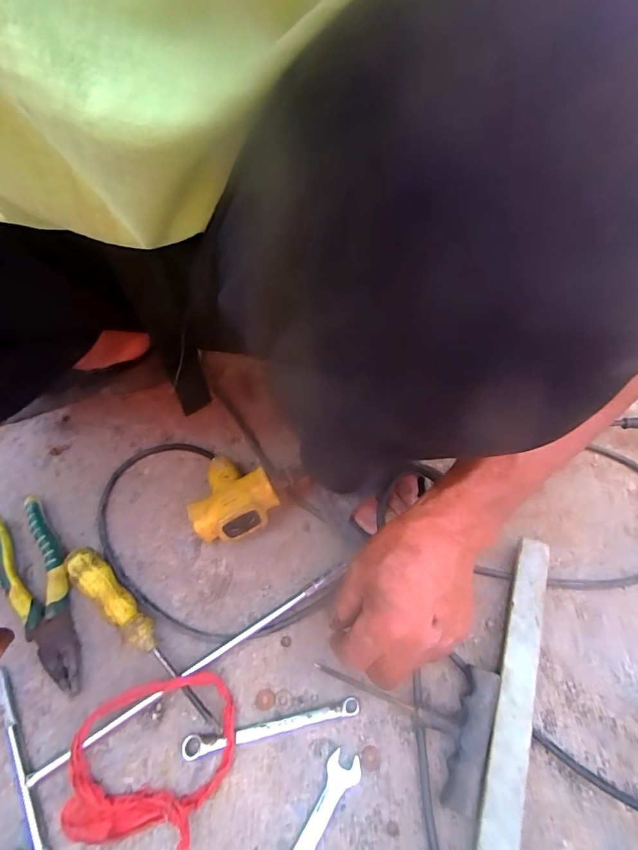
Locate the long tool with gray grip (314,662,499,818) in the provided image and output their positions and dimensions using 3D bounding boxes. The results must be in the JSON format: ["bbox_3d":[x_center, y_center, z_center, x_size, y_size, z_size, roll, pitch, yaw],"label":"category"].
[{"bbox_3d":[0.063,0.220,0.346,0.132,0.031,0.091,19,55,13],"label":"long tool with gray grip"}]

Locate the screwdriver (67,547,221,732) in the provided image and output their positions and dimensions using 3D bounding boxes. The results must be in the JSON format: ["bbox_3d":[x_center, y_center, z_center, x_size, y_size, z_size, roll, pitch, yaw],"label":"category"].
[{"bbox_3d":[-0.152,0.176,0.377,0.197,0.027,0.027,34,59,22],"label":"screwdriver"}]

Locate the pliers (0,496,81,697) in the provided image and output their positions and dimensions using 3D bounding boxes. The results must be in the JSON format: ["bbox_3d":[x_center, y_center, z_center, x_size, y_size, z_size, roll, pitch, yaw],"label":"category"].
[{"bbox_3d":[-0.252,0.149,0.396,0.049,0.019,0.190,-28,58,-21],"label":"pliers"}]

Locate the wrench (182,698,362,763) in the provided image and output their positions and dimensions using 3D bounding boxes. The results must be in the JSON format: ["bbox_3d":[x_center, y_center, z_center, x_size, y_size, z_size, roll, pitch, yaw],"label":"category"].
[{"bbox_3d":[-0.036,0.238,0.345,0.138,0.011,0.014,-9,54,-7],"label":"wrench"}]

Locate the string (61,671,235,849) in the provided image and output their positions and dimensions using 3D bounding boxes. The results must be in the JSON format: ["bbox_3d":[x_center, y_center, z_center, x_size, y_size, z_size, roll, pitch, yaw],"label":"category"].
[{"bbox_3d":[-0.124,0.249,0.329,0.117,0.016,0.102,-6,53,-5],"label":"string"}]

